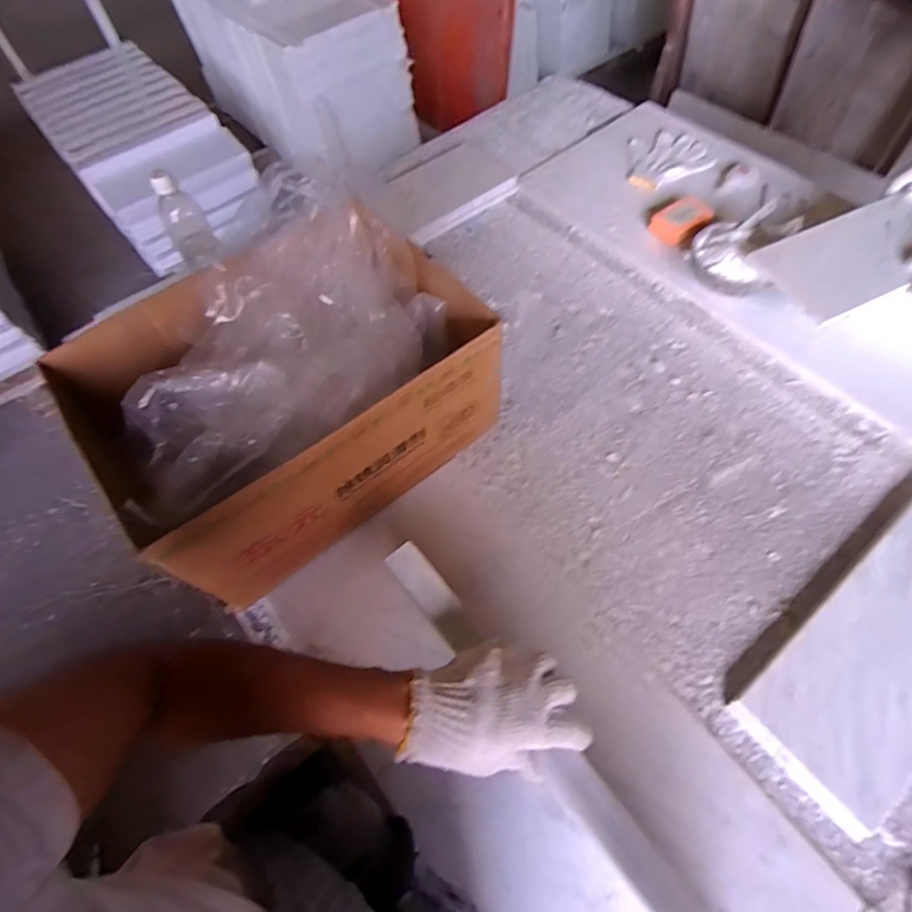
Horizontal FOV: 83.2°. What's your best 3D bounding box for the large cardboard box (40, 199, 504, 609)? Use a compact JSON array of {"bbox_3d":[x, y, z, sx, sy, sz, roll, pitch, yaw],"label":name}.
[{"bbox_3d":[-0.208,-0.087,0.631,0.414,0.190,0.310,-35,65,-15],"label":"large cardboard box"}]

